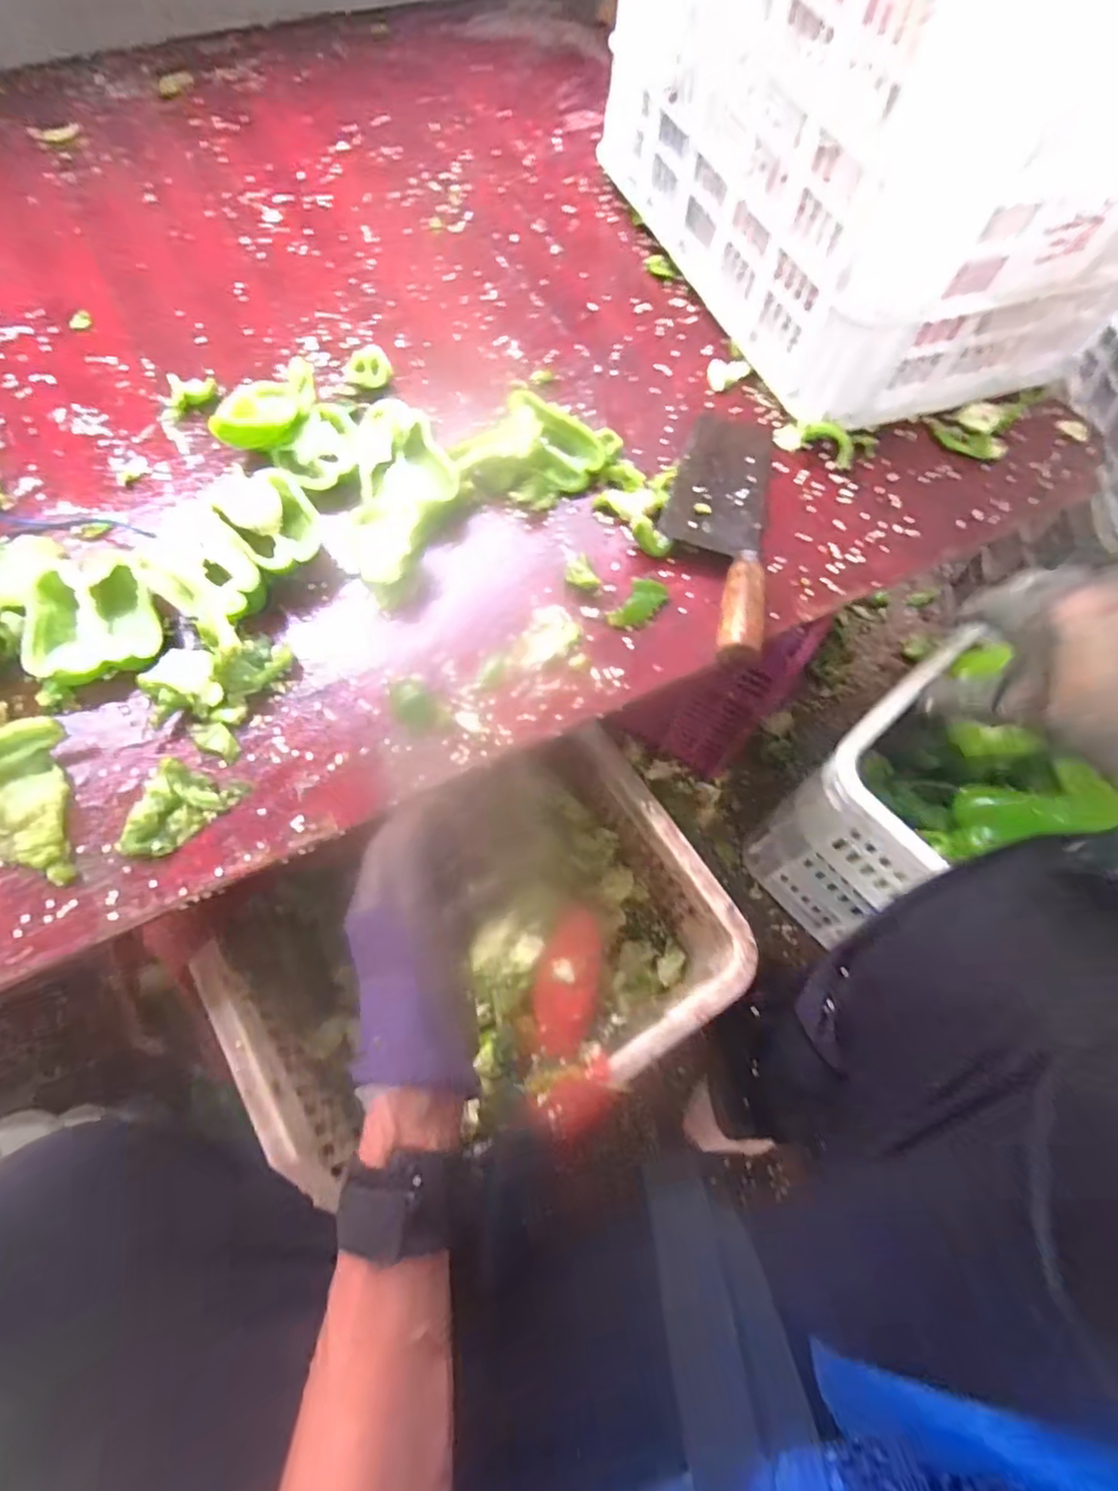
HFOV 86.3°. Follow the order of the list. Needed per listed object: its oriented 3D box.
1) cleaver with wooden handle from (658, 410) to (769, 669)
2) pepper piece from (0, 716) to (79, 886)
[{"bbox_3d":[0.130,-0.188,0.489,0.081,0.031,0.266,11,67,3],"label":"cleaver with wooden handle"},{"bbox_3d":[-0.353,0.037,0.380,0.059,0.037,0.107,-16,68,-9],"label":"pepper piece"}]

